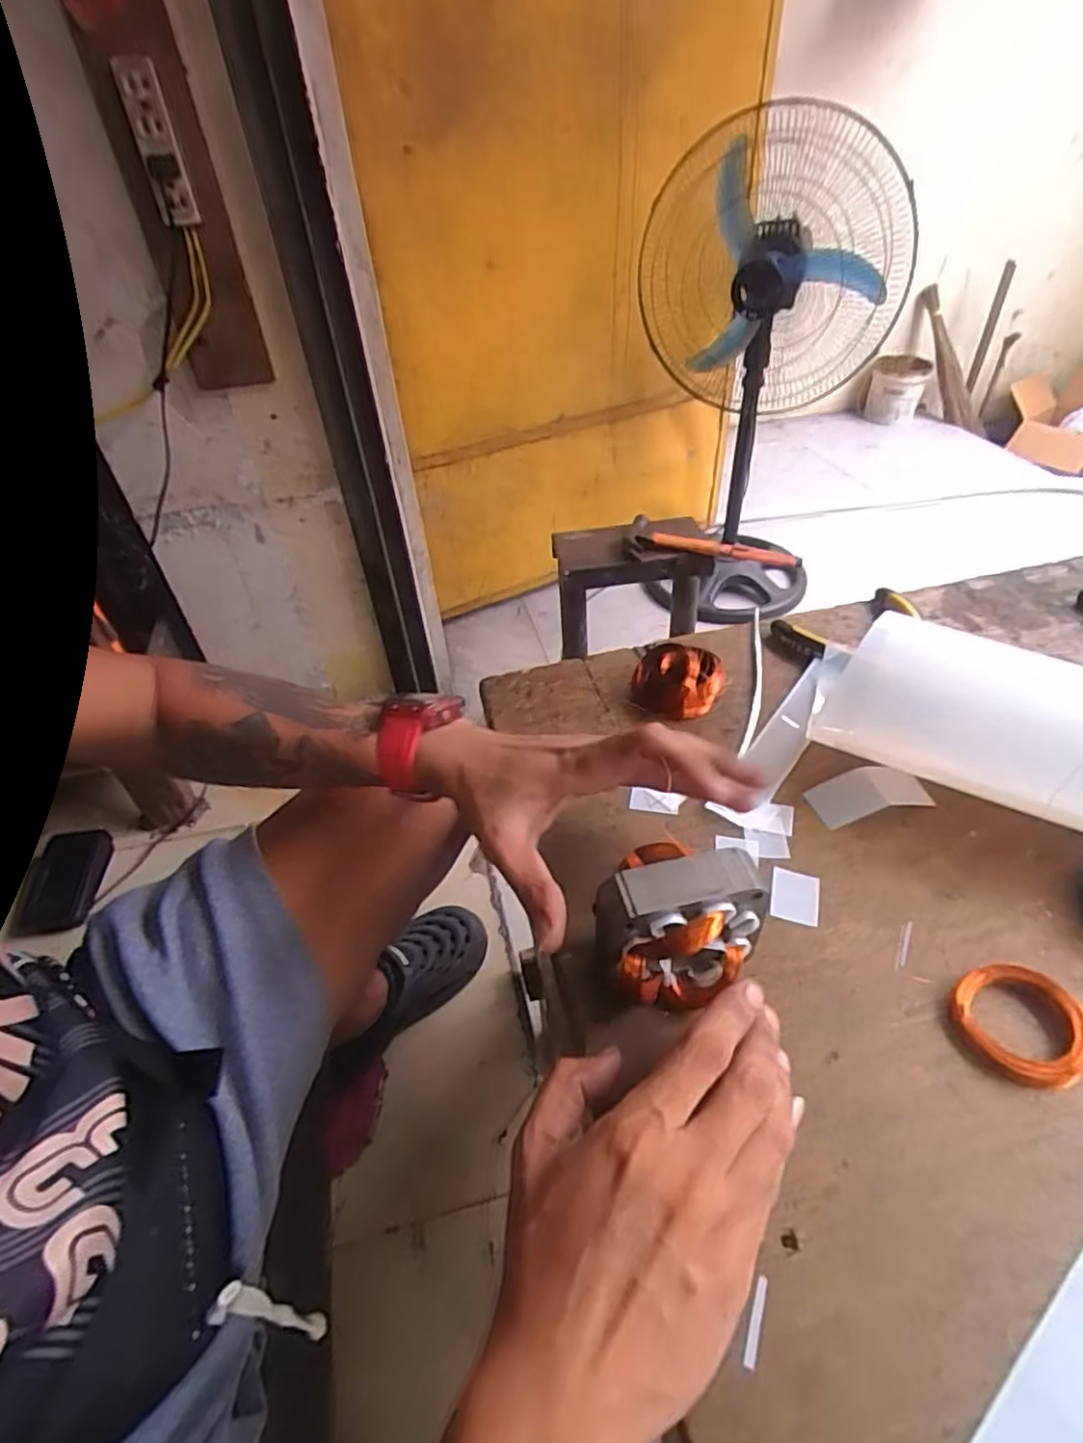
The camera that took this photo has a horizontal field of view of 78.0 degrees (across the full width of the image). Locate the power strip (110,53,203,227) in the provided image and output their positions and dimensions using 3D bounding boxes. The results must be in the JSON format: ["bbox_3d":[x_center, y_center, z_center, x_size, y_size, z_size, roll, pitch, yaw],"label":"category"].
[{"bbox_3d":[-0.407,-0.611,0.712,0.040,0.133,0.024,-20,45,-15],"label":"power strip"}]

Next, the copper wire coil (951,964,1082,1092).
[{"bbox_3d":[0.232,0.145,0.323,0.055,0.013,0.055,-3,43,3],"label":"copper wire coil"}]

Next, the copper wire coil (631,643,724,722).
[{"bbox_3d":[0.102,-0.028,0.504,0.066,0.040,0.056,5,44,11],"label":"copper wire coil"}]

